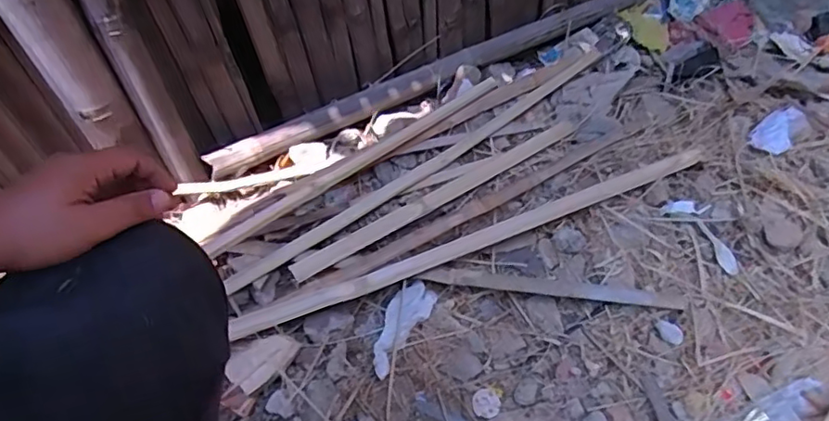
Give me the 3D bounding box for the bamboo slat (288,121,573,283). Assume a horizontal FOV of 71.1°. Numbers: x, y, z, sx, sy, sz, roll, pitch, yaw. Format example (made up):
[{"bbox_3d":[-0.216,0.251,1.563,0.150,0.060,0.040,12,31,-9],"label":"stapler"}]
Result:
[{"bbox_3d":[0.049,-0.026,0.903,0.523,0.009,0.030,-28,56,-21],"label":"bamboo slat"}]

